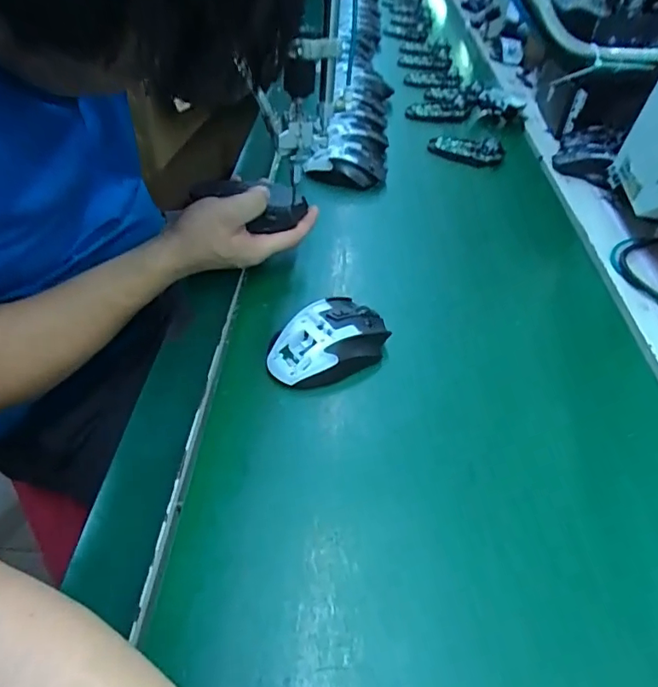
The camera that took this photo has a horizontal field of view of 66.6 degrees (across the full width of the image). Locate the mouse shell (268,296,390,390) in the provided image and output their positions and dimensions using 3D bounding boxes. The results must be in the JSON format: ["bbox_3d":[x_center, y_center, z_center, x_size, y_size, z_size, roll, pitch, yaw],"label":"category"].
[{"bbox_3d":[0.001,-0.002,0.443,0.113,0.042,0.064,-25,53,-29],"label":"mouse shell"}]

